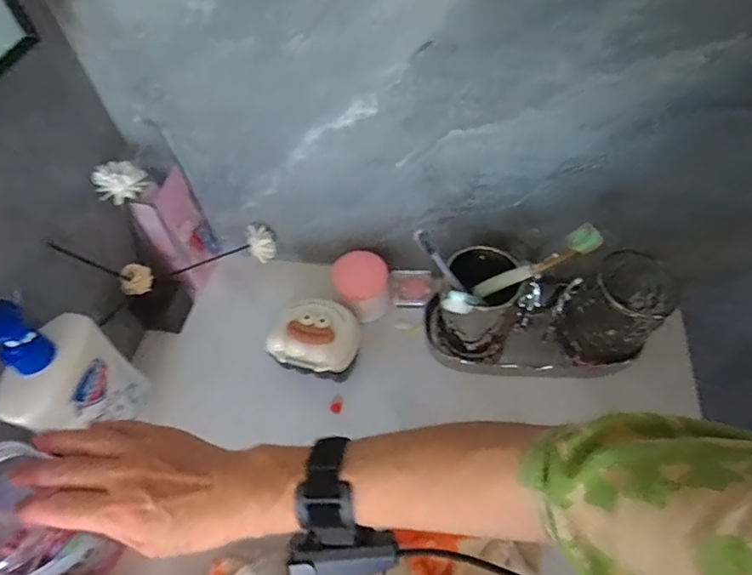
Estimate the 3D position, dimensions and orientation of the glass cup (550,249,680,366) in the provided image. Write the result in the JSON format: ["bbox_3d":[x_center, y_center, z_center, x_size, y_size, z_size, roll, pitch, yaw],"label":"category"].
[{"bbox_3d":[0.231,0.020,0.479,0.084,0.100,0.078,-2,55,2],"label":"glass cup"}]

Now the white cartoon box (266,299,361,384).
[{"bbox_3d":[-0.058,0.058,0.494,0.082,0.061,0.071,13,57,12],"label":"white cartoon box"}]

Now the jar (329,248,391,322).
[{"bbox_3d":[-0.011,-0.004,0.530,0.058,0.043,0.060,-37,61,-20],"label":"jar"}]

